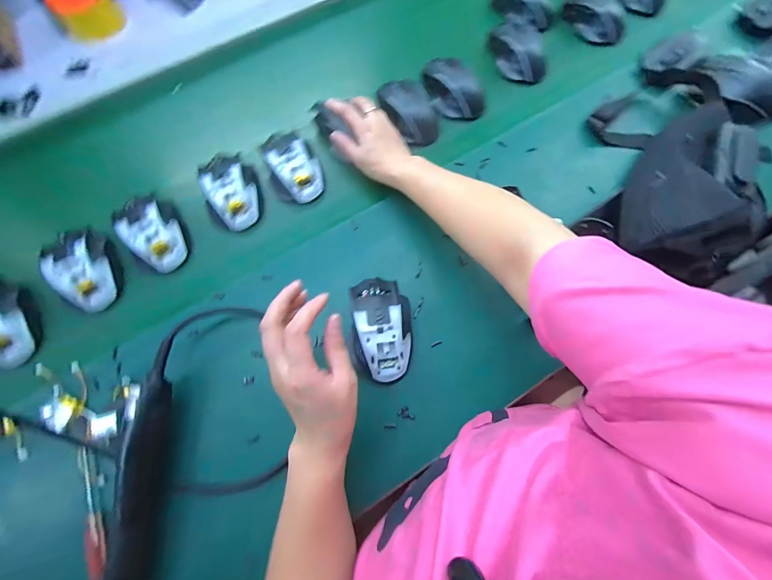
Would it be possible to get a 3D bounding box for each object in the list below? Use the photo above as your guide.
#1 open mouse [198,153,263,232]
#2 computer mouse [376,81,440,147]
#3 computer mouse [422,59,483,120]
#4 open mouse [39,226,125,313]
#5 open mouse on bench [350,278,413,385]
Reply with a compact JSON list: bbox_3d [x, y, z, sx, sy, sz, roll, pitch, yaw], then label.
[{"bbox_3d":[-0.210,-0.138,0.458,0.069,0.034,0.108,-22,73,-7],"label":"open mouse"},{"bbox_3d":[0.036,-0.265,0.495,0.071,0.034,0.116,-20,73,-7],"label":"computer mouse"},{"bbox_3d":[0.100,-0.305,0.510,0.062,0.032,0.103,-27,74,-9],"label":"computer mouse"},{"bbox_3d":[-0.377,-0.025,0.423,0.067,0.032,0.107,-33,75,-11],"label":"open mouse"},{"bbox_3d":[-0.005,0.042,0.386,0.074,0.043,0.119,-5,72,-2],"label":"open mouse on bench"}]

